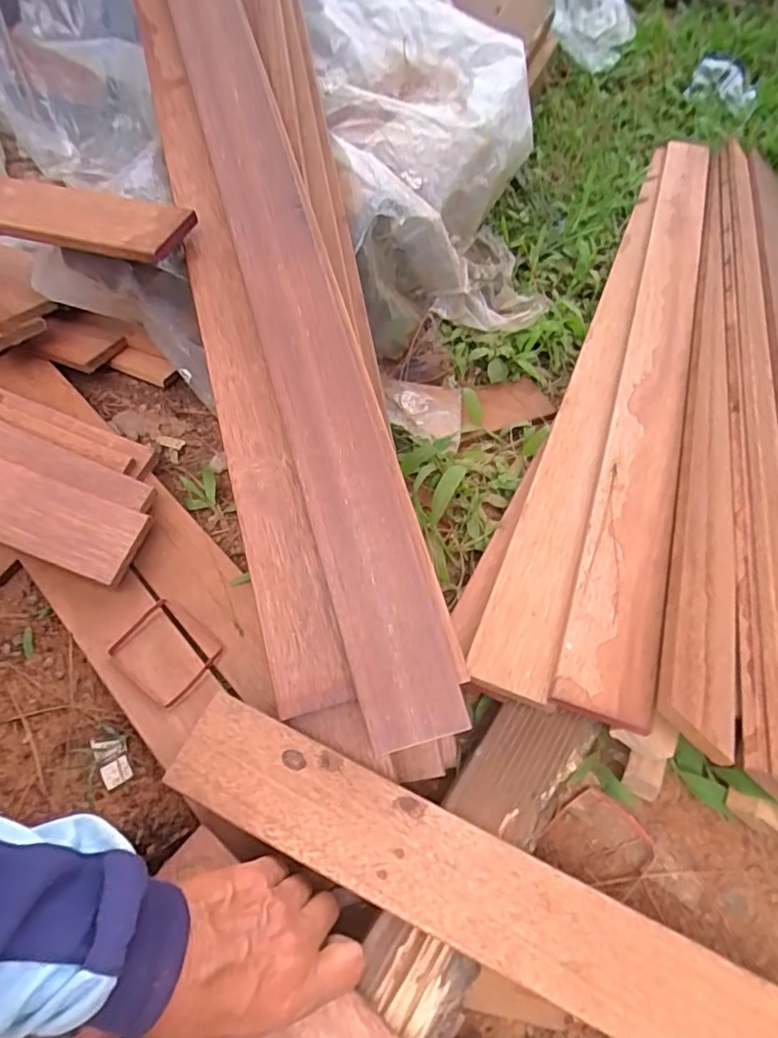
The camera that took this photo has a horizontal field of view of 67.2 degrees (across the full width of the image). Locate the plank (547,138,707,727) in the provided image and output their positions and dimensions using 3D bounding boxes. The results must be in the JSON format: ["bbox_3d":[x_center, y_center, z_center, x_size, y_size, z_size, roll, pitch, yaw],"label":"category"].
[{"bbox_3d":[0.303,-0.219,0.644,0.065,0.015,0.935,15,53,15],"label":"plank"}]

